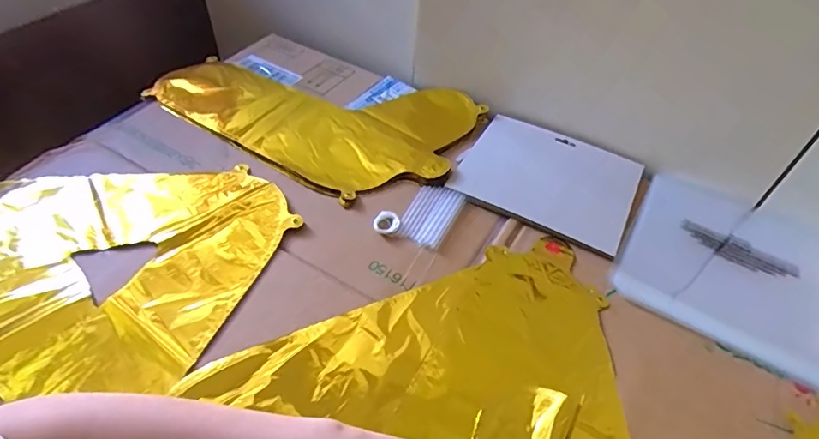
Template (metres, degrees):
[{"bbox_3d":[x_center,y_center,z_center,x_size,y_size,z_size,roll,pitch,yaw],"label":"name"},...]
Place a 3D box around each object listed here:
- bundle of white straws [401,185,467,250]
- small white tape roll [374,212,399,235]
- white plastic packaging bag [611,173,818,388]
[{"bbox_3d":[0.024,-0.006,0.523,0.048,0.004,0.078,22,50,14],"label":"bundle of white straws"},{"bbox_3d":[-0.024,0.004,0.507,0.025,0.009,0.029,6,48,-1],"label":"small white tape roll"},{"bbox_3d":[0.342,0.045,0.517,0.207,0.017,0.221,28,51,18],"label":"white plastic packaging bag"}]

